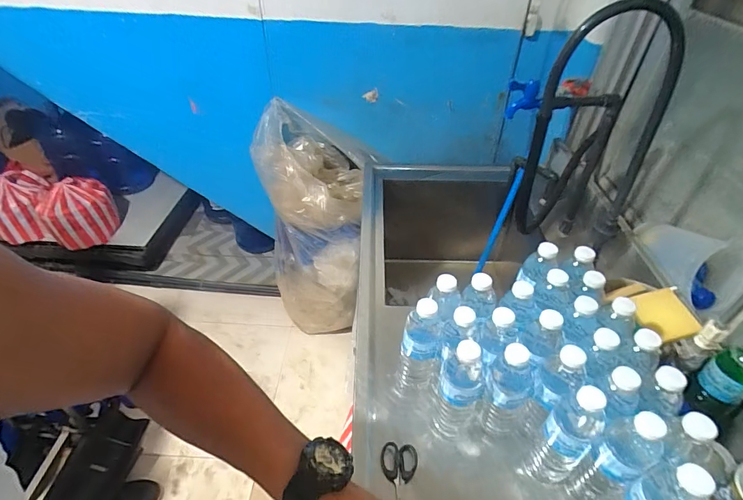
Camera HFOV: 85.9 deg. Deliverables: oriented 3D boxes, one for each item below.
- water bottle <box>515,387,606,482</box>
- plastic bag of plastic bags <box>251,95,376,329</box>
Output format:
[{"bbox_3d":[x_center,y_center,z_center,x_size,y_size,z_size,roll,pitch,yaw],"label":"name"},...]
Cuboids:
[{"bbox_3d":[0.272,0.261,0.566,0.073,0.214,0.063,24,47,23],"label":"water bottle"},{"bbox_3d":[-0.217,-0.053,1.567,0.364,0.846,0.348,-7,43,-10],"label":"plastic bag of plastic bags"}]

